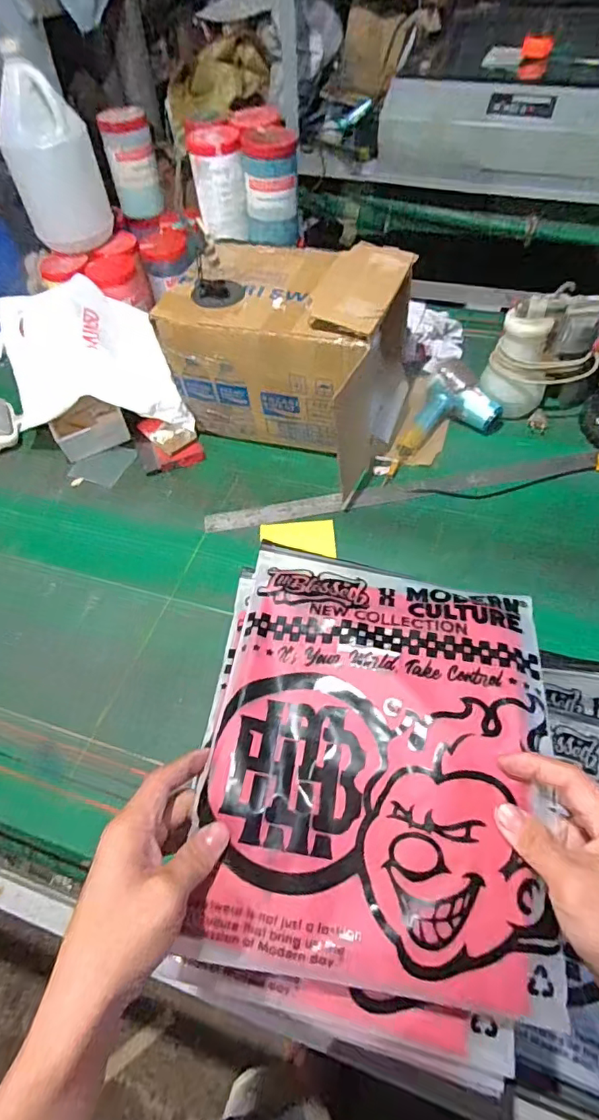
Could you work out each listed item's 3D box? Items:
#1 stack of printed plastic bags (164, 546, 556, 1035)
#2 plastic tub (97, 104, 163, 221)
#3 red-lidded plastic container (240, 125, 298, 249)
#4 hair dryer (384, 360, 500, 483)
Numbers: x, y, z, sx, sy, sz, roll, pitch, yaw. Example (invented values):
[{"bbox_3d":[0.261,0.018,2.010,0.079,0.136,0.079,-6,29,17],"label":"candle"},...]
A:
[{"bbox_3d":[0.058,0.129,0.391,0.233,0.041,0.306,5,60,7],"label":"stack of printed plastic bags"},{"bbox_3d":[-0.337,-0.806,1.064,0.091,0.160,0.096,-15,55,-7],"label":"plastic tub"},{"bbox_3d":[-0.049,-0.685,0.957,0.096,0.161,0.102,-2,54,2],"label":"red-lidded plastic container"},{"bbox_3d":[0.247,-0.222,0.866,0.131,0.075,0.231,23,59,18],"label":"hair dryer"}]

